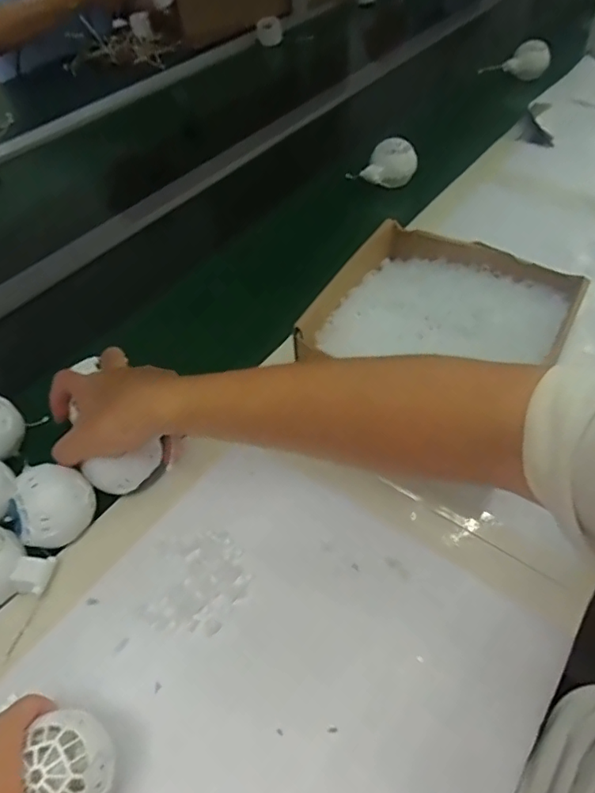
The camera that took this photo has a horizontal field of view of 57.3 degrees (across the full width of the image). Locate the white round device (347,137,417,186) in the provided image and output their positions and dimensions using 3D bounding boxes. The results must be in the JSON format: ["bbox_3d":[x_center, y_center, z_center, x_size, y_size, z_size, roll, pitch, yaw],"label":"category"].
[{"bbox_3d":[0.120,-0.327,0.768,0.088,0.054,0.055,0,48,2],"label":"white round device"}]

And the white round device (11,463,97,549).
[{"bbox_3d":[-0.191,0.085,0.422,0.048,0.054,0.059,22,53,21],"label":"white round device"}]

